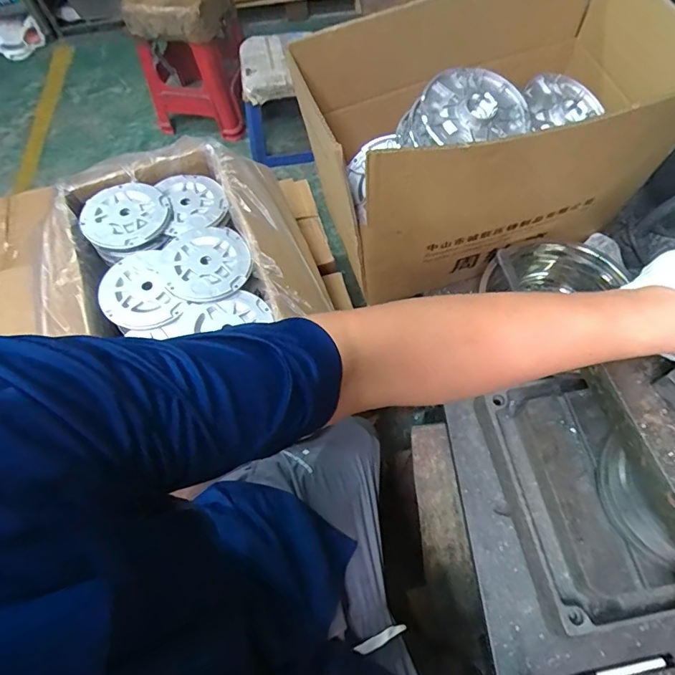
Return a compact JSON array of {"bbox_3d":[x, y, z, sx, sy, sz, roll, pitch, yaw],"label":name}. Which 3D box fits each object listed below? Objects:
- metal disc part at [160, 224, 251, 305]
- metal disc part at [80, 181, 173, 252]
[{"bbox_3d":[-0.206,-0.116,0.738,0.130,0.015,0.147,-28,65,-10],"label":"metal disc part"},{"bbox_3d":[-0.345,-0.204,0.777,0.132,0.022,0.129,-13,64,-3],"label":"metal disc part"}]

